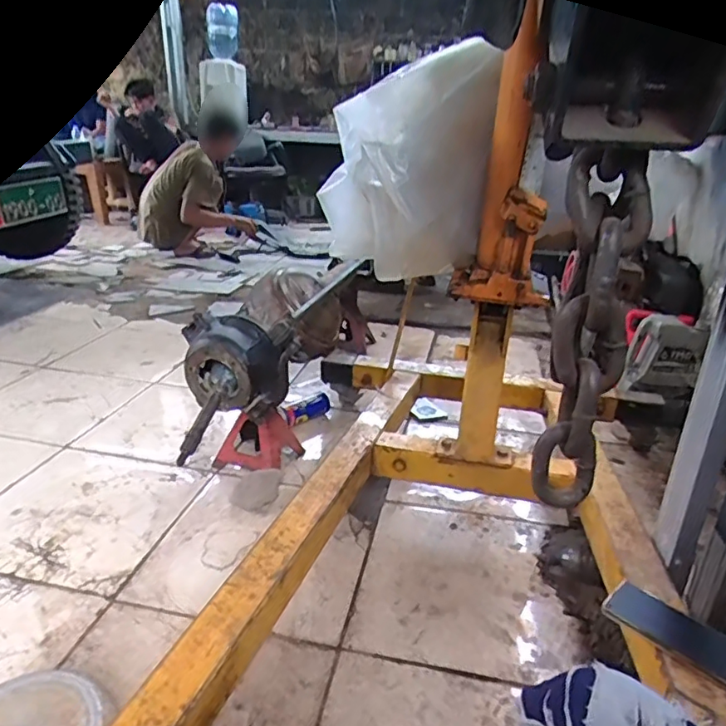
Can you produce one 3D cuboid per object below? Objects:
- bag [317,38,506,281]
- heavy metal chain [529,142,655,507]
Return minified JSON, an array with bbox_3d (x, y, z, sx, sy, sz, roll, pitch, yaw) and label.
[{"bbox_3d":[0.067,-0.315,0.948,0.262,0.349,0.185,5,23,5],"label":"bag"},{"bbox_3d":[0.111,-0.010,0.286,0.042,0.183,0.038,11,24,19],"label":"heavy metal chain"}]

